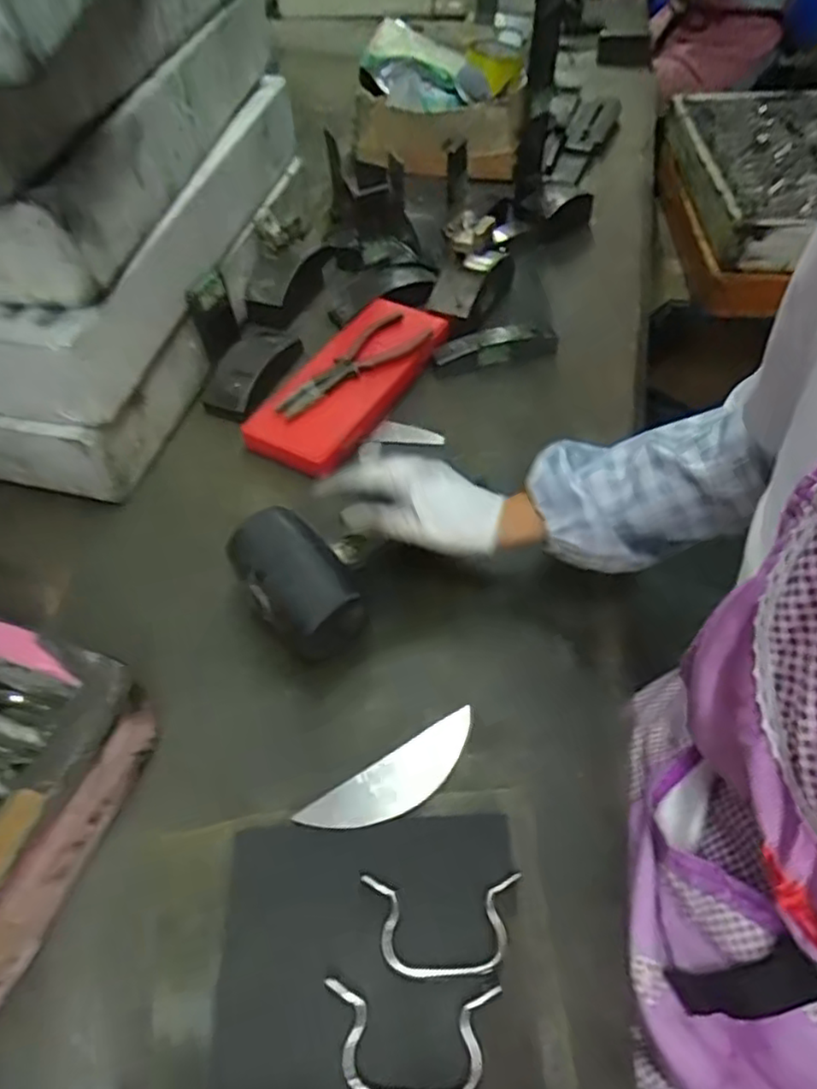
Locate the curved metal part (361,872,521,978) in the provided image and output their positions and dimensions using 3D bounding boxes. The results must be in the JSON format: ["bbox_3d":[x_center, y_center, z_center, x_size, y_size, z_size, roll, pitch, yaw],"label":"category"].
[{"bbox_3d":[0.019,0.226,0.398,0.092,0.024,0.052,3,54,-4],"label":"curved metal part"}]

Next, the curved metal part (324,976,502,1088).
[{"bbox_3d":[0.001,0.267,0.362,0.092,0.013,0.051,2,53,4],"label":"curved metal part"}]

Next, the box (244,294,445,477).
[{"bbox_3d":[-0.058,-0.174,0.704,0.101,0.040,0.254,25,57,20],"label":"box"}]

